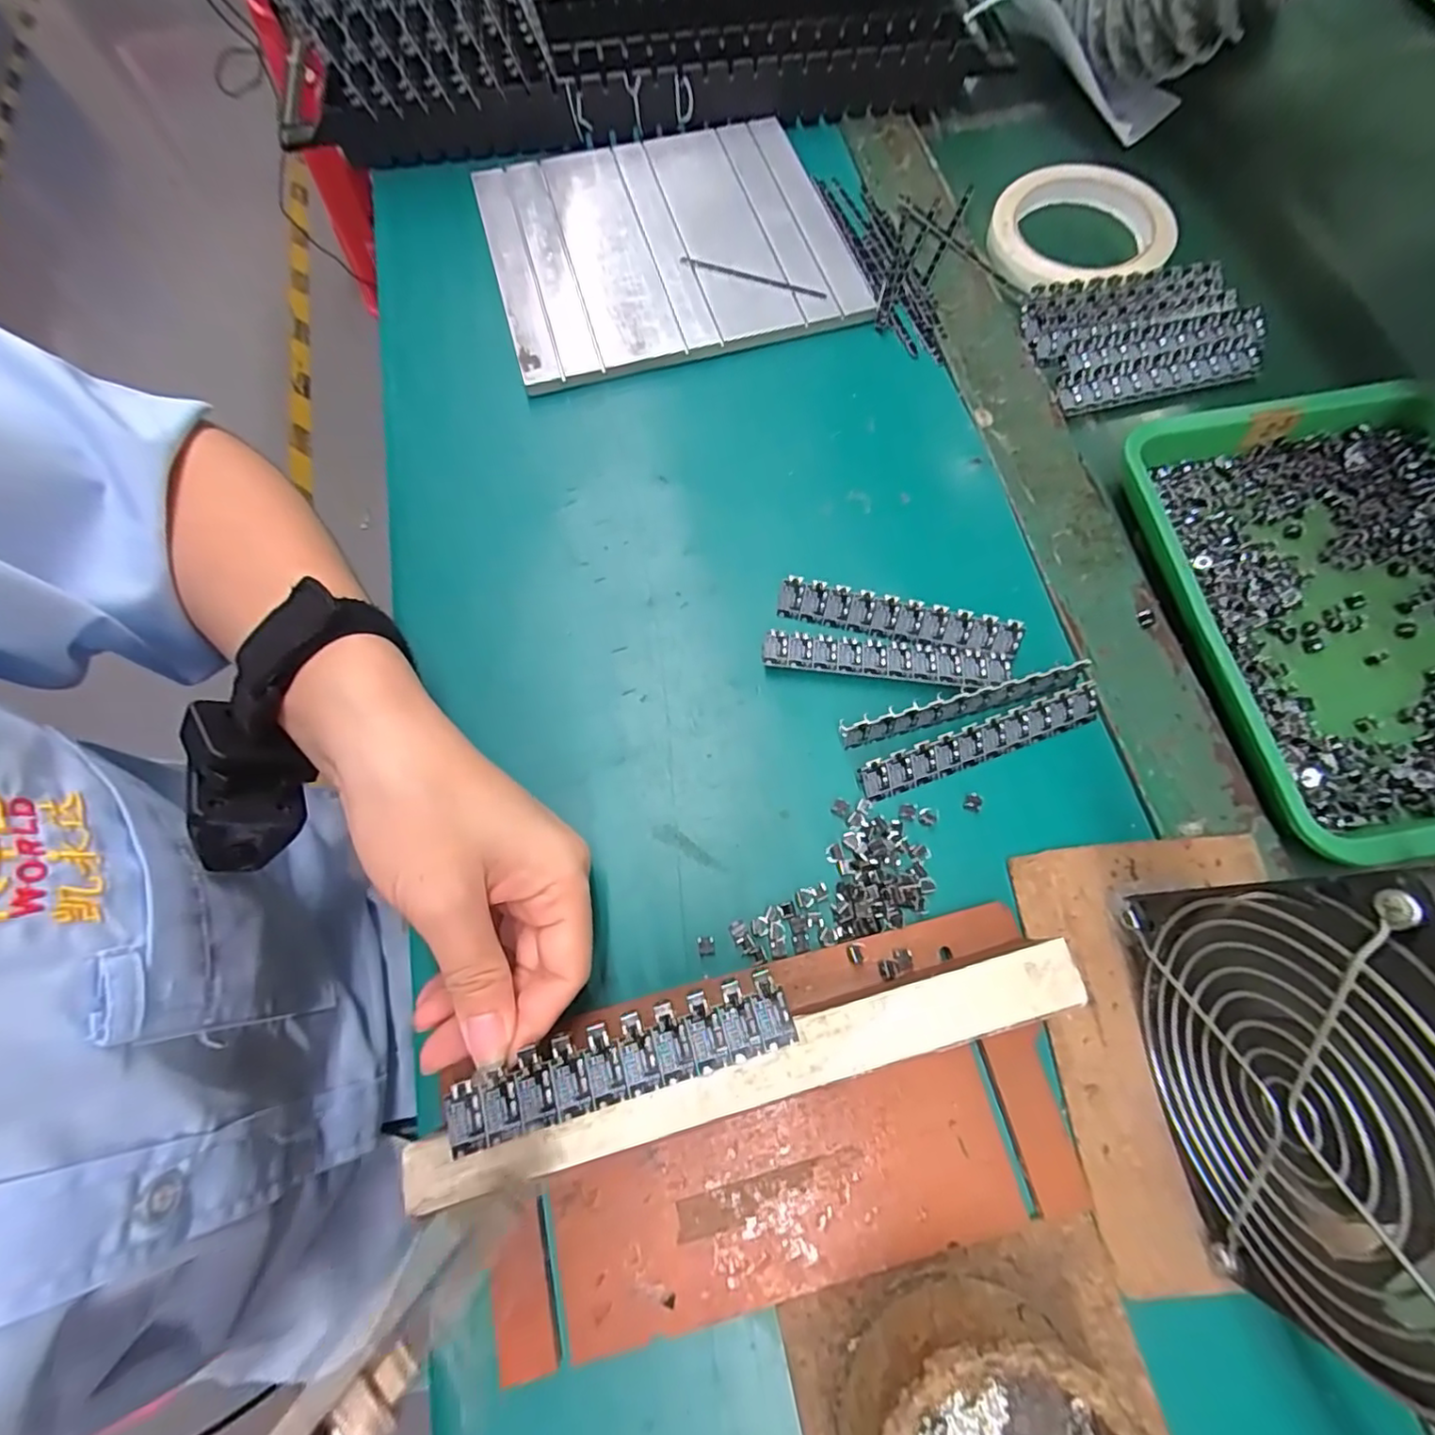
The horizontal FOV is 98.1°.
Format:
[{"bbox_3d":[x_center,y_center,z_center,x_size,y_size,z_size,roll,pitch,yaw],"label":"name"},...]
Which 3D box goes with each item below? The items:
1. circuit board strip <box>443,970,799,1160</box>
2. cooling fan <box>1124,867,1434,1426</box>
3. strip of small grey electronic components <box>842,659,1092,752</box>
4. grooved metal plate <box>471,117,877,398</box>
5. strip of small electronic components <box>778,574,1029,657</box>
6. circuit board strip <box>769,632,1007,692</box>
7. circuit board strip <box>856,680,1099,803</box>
[{"bbox_3d":[-0.030,0.107,0.194,0.108,0.005,0.024,-17,71,-5],"label":"circuit board strip"},{"bbox_3d":[0.167,0.113,0.165,0.028,0.127,0.131,-6,70,-1],"label":"cooling fan"},{"bbox_3d":[0.105,-0.006,0.266,0.108,0.013,0.008,-14,70,-4],"label":"strip of small grey electronic components"},{"bbox_3d":[-0.032,-0.284,0.368,0.198,0.013,0.183,-16,71,-4],"label":"grooved metal plate"},{"bbox_3d":[0.082,-0.046,0.283,0.107,0.010,0.014,12,71,6],"label":"strip of small electronic components"},{"bbox_3d":[0.076,-0.027,0.279,0.107,0.005,0.021,7,71,4],"label":"circuit board strip"},{"bbox_3d":[0.113,0.010,0.265,0.110,0.011,0.015,-19,71,-5],"label":"circuit board strip"}]

